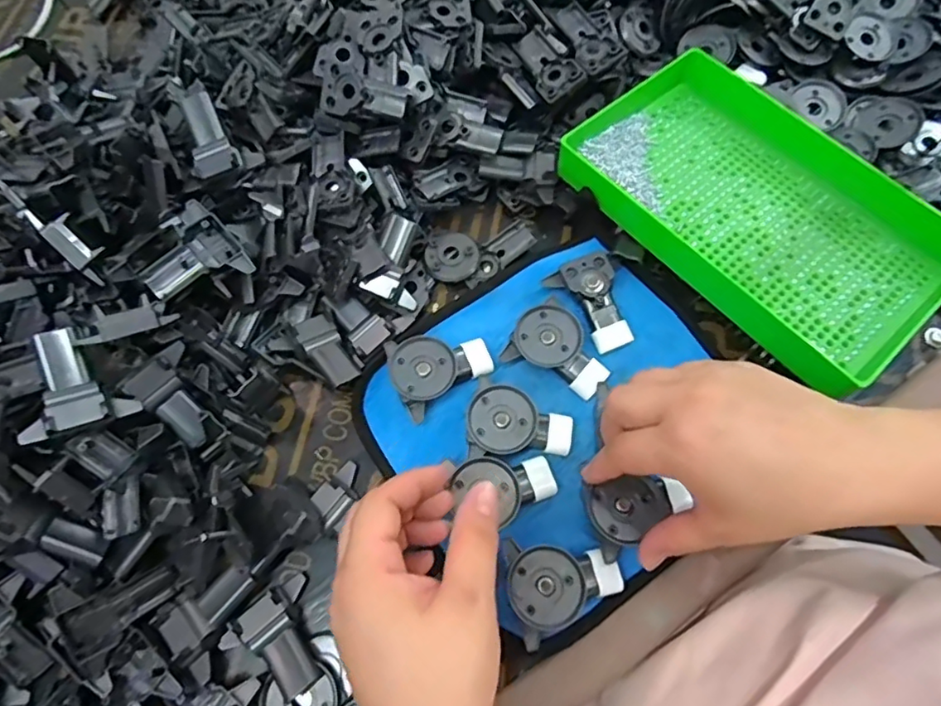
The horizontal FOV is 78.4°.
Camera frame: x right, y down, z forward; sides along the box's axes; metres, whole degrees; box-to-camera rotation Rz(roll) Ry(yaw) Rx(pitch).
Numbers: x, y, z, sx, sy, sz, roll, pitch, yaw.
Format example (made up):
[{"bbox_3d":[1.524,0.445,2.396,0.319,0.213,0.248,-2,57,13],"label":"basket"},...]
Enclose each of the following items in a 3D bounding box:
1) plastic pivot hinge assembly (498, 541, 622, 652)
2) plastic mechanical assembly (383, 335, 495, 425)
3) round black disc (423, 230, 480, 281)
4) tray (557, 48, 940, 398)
[{"bbox_3d":[0.051,0.127,0.330,0.063,0.025,0.053,-22,70,-6],"label":"plastic pivot hinge assembly"},{"bbox_3d":[-0.021,0.006,0.380,0.064,0.024,0.053,-30,71,-9],"label":"plastic mechanical assembly"},{"bbox_3d":[-0.015,-0.072,0.421,0.038,0.006,0.039,-1,69,2],"label":"round black disc"},{"bbox_3d":[0.197,-0.102,0.397,0.166,0.036,0.257,-40,73,-12],"label":"tray"}]

